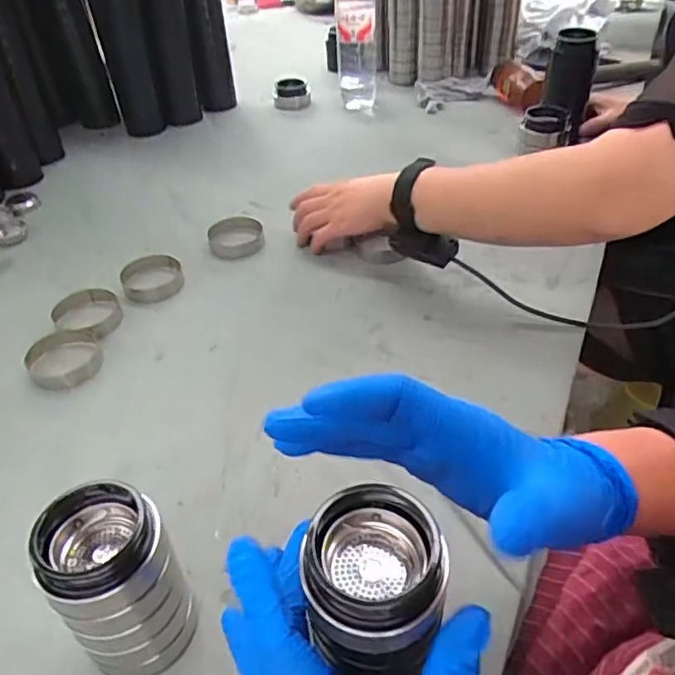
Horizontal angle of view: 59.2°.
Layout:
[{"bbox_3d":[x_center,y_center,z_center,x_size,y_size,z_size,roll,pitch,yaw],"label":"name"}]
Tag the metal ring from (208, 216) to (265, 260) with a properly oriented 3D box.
[{"bbox_3d":[-0.122,-0.123,0.719,0.065,0.017,0.064,-4,40,-4],"label":"metal ring"}]

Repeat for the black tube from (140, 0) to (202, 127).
[{"bbox_3d":[-0.267,-0.498,0.928,0.068,0.314,0.068,-9,43,-7],"label":"black tube"}]

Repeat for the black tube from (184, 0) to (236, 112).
[{"bbox_3d":[-0.217,-0.533,0.967,0.061,0.309,0.062,-11,43,-9],"label":"black tube"}]

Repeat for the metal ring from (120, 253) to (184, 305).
[{"bbox_3d":[-0.204,-0.066,0.653,0.063,0.017,0.069,-1,40,1],"label":"metal ring"}]

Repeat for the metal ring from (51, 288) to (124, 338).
[{"bbox_3d":[-0.254,-0.029,0.608,0.064,0.012,0.065,-1,40,1],"label":"metal ring"}]

